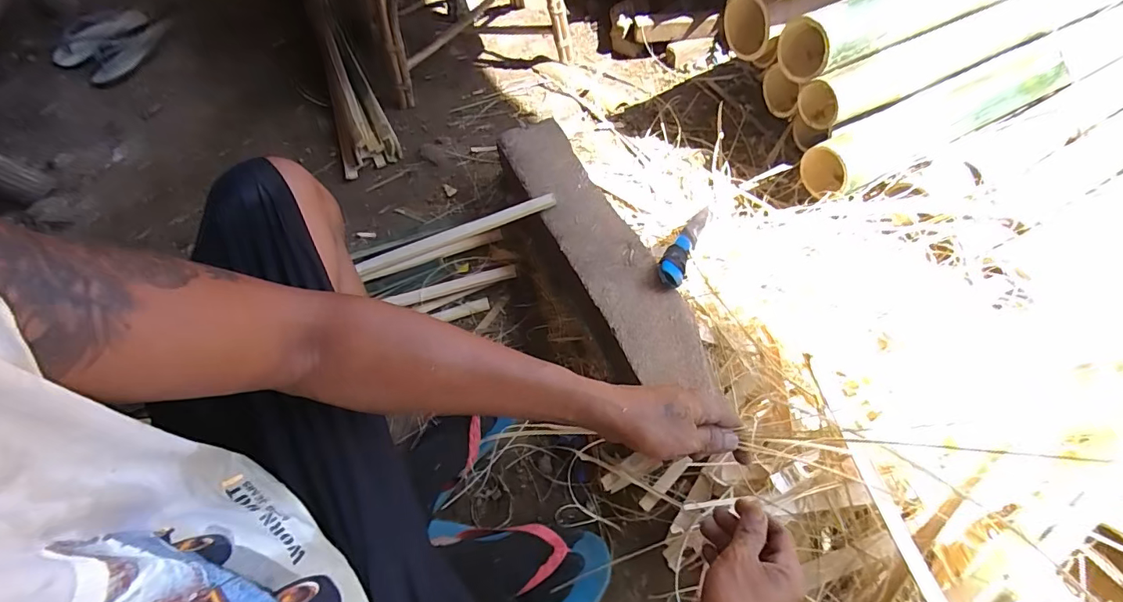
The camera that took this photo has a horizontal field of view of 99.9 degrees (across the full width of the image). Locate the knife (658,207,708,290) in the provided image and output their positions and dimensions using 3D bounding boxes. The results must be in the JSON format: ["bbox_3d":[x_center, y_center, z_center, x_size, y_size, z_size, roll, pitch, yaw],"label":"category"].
[{"bbox_3d":[0.188,-0.086,0.705,0.034,0.036,0.273,25,31,13],"label":"knife"}]

